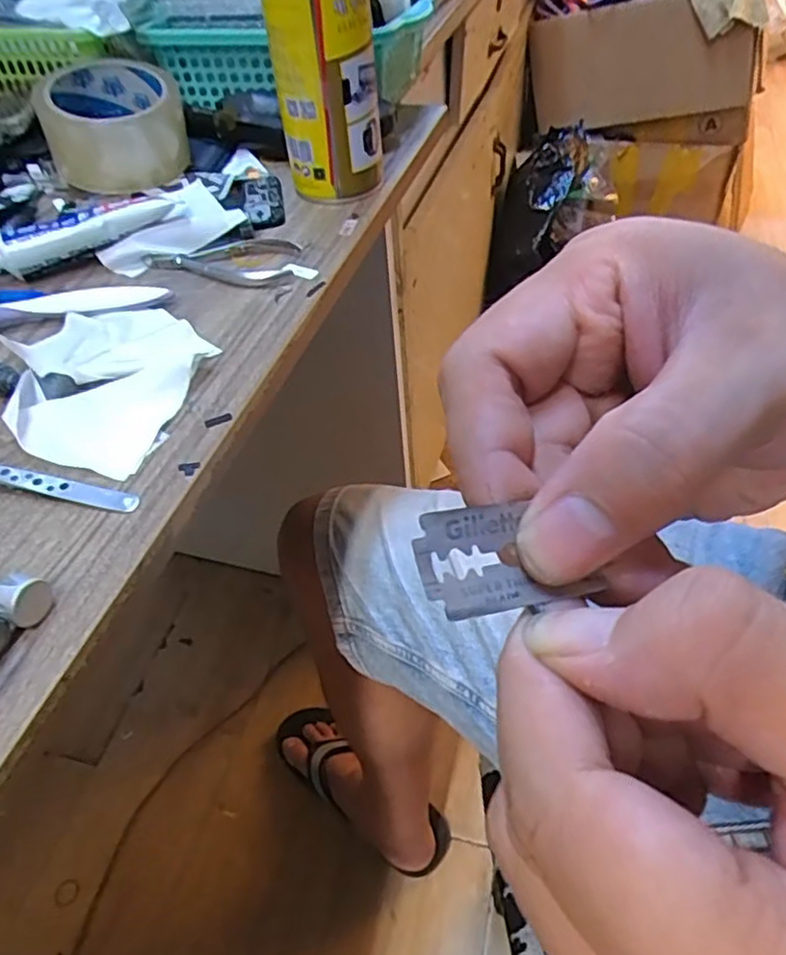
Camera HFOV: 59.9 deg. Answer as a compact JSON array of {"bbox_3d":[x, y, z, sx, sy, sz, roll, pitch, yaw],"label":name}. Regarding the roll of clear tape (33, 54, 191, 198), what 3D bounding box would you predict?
[{"bbox_3d":[-0.211,-0.267,0.522,0.102,0.075,0.102,-16,46,-14],"label":"roll of clear tape"}]

